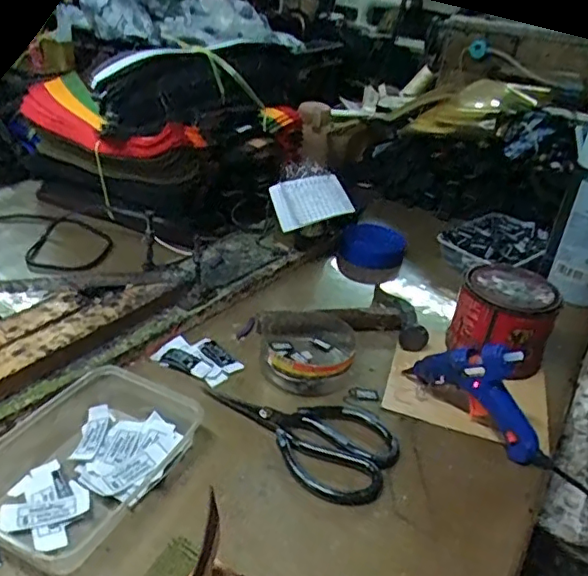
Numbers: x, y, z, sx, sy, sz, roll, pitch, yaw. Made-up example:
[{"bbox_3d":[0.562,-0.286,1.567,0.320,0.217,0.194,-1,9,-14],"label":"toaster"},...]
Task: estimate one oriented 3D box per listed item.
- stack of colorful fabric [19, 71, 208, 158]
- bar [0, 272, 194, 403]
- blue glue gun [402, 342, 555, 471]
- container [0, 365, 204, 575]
[{"bbox_3d":[-0.258,-0.223,0.796,0.288,0.066,0.099,27,37,30],"label":"stack of colorful fabric"},{"bbox_3d":[-0.224,0.058,0.552,0.046,0.040,0.308,23,34,26],"label":"bar"},{"bbox_3d":[0.172,0.089,0.526,0.148,0.102,0.024,28,36,32],"label":"blue glue gun"},{"bbox_3d":[-0.164,0.130,0.458,0.118,0.036,0.175,22,34,25],"label":"container"}]

